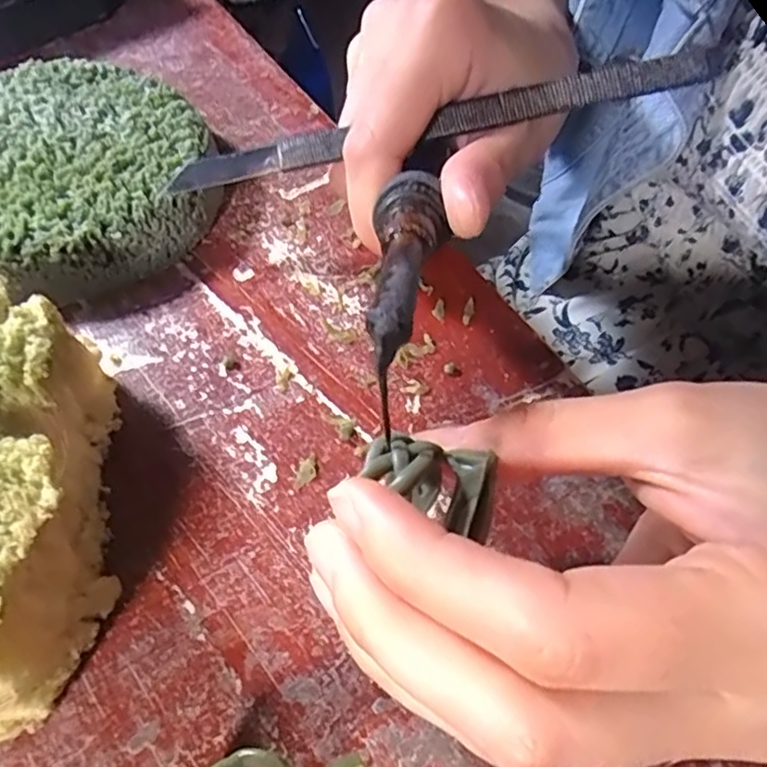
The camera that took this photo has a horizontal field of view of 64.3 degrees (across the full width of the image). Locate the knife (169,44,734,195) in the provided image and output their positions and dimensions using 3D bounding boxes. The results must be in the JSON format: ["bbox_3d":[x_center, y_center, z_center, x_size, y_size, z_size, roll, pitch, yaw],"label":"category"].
[{"bbox_3d":[0.015,-0.077,0.180,0.161,0.007,0.007,-10,56,7],"label":"knife"}]

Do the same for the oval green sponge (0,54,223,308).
[{"bbox_3d":[-0.109,-0.070,0.206,0.096,0.026,0.094,-20,60,-17],"label":"oval green sponge"}]

